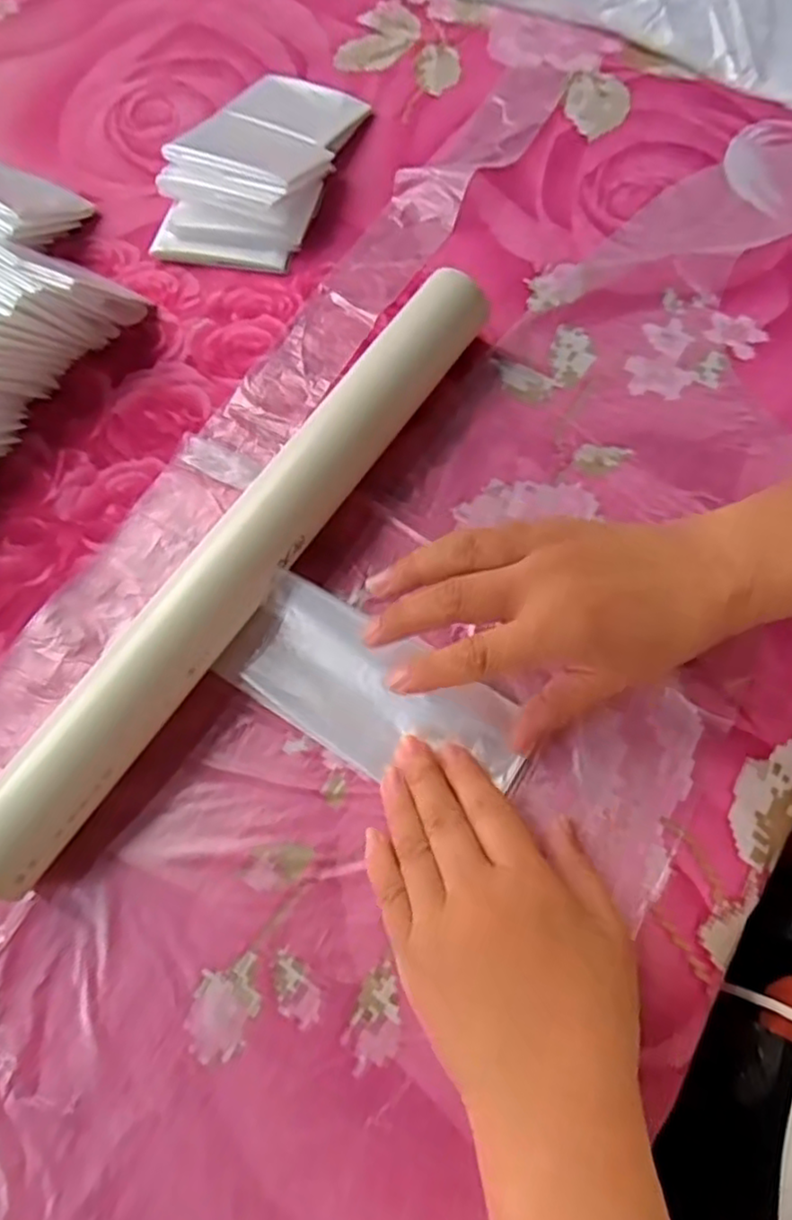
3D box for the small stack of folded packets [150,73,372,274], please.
[{"bbox_3d":[-0.085,-0.290,0.432,0.092,0.034,0.167,18,70,9],"label":"small stack of folded packets"}]

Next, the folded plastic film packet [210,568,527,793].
[{"bbox_3d":[-0.010,0.040,0.314,0.138,0.011,0.059,31,81,6],"label":"folded plastic film packet"}]

